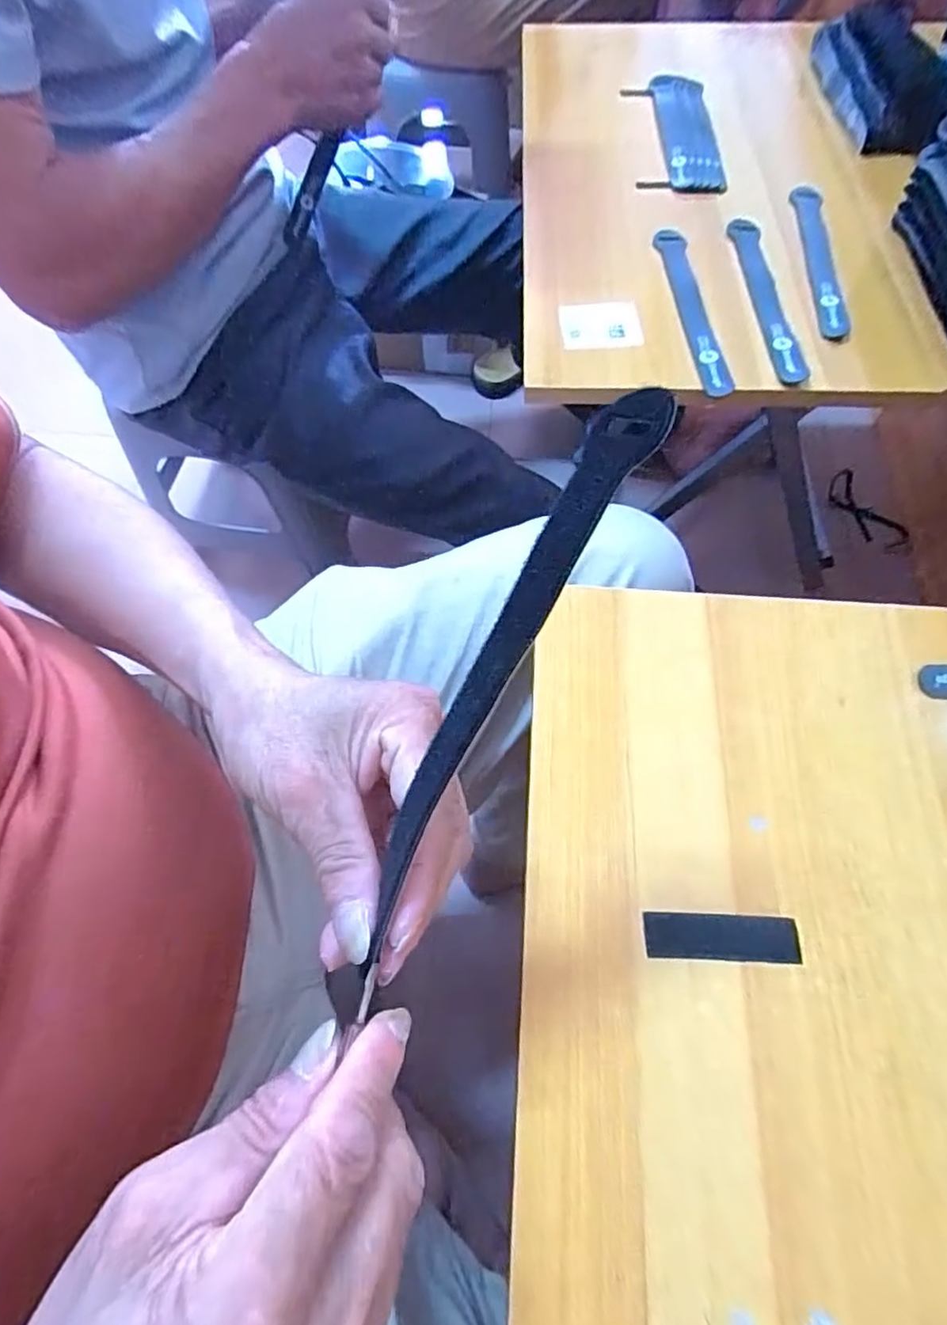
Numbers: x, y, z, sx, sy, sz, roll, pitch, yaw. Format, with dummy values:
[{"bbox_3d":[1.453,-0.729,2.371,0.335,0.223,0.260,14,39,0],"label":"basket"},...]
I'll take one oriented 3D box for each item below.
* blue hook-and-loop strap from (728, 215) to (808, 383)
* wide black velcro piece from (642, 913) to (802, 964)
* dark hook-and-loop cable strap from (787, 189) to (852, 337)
[{"bbox_3d":[0.234,-0.290,0.485,0.028,0.008,0.190,-1,63,1],"label":"blue hook-and-loop strap"},{"bbox_3d":[0.114,0.126,0.282,0.069,0.004,0.020,1,63,2],"label":"wide black velcro piece"},{"bbox_3d":[0.285,-0.333,0.505,0.025,0.009,0.188,6,63,5],"label":"dark hook-and-loop cable strap"}]

